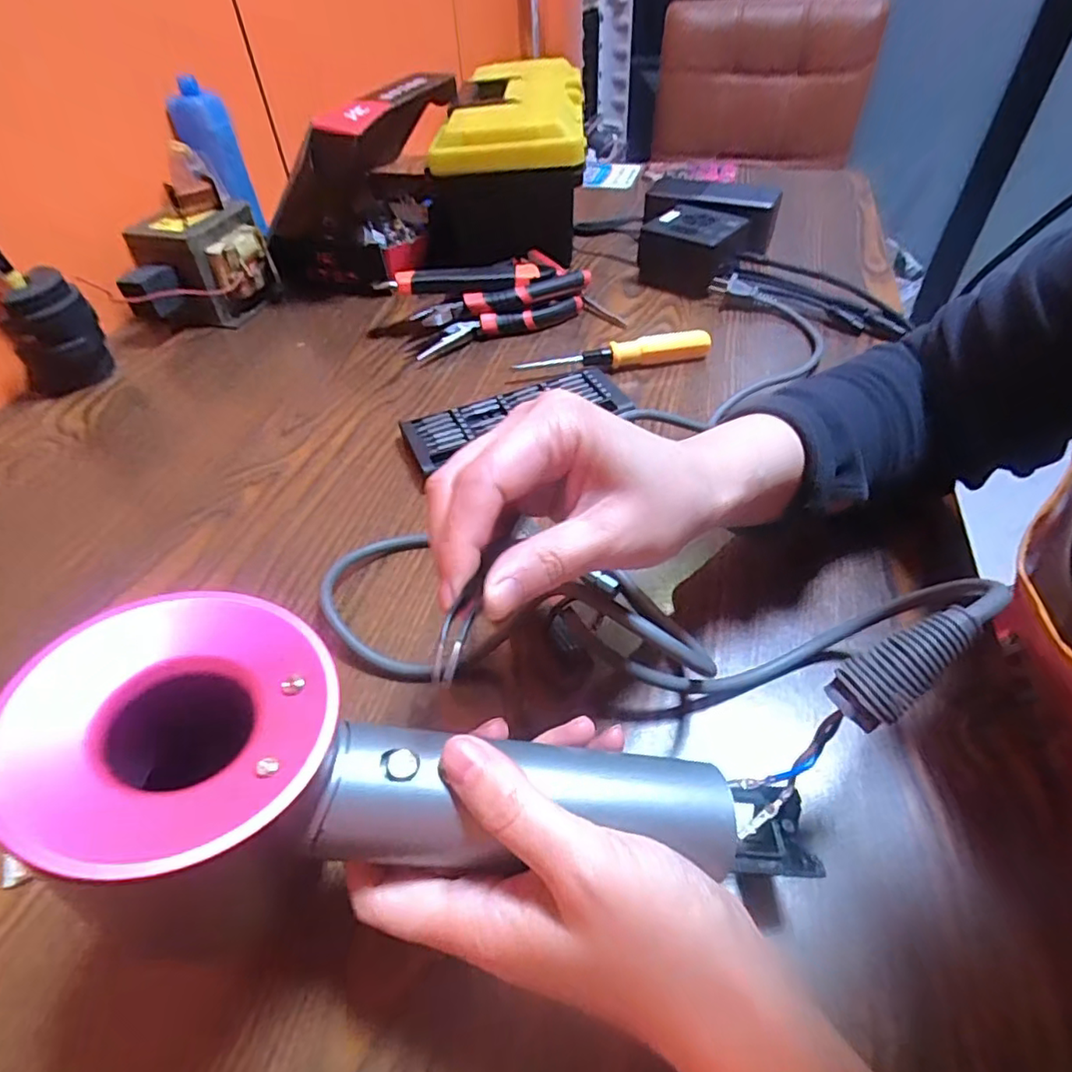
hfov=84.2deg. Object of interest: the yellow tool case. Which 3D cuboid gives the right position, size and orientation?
[{"bbox_3d":[-0.028,-0.370,0.612,0.145,0.157,0.197,-2,46,2],"label":"yellow tool case"}]

